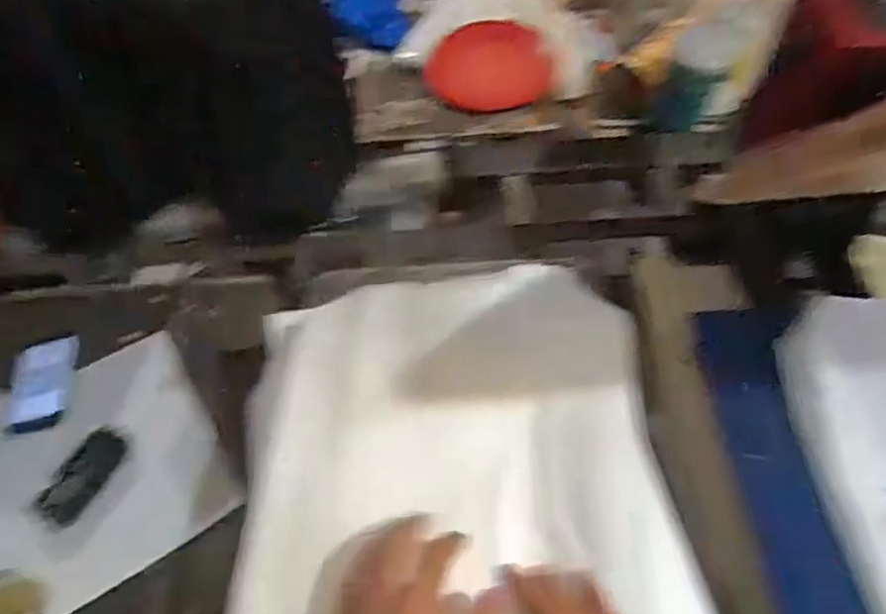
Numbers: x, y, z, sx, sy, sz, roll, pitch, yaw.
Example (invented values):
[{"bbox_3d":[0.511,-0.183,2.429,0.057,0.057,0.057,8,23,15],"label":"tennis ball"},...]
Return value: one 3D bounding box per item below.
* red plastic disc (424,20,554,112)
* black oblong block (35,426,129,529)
[{"bbox_3d":[0.087,-0.445,1.189,0.239,0.013,0.163,-13,87,-17],"label":"red plastic disc"},{"bbox_3d":[-0.390,0.182,0.700,0.048,0.022,0.108,14,52,13],"label":"black oblong block"}]

